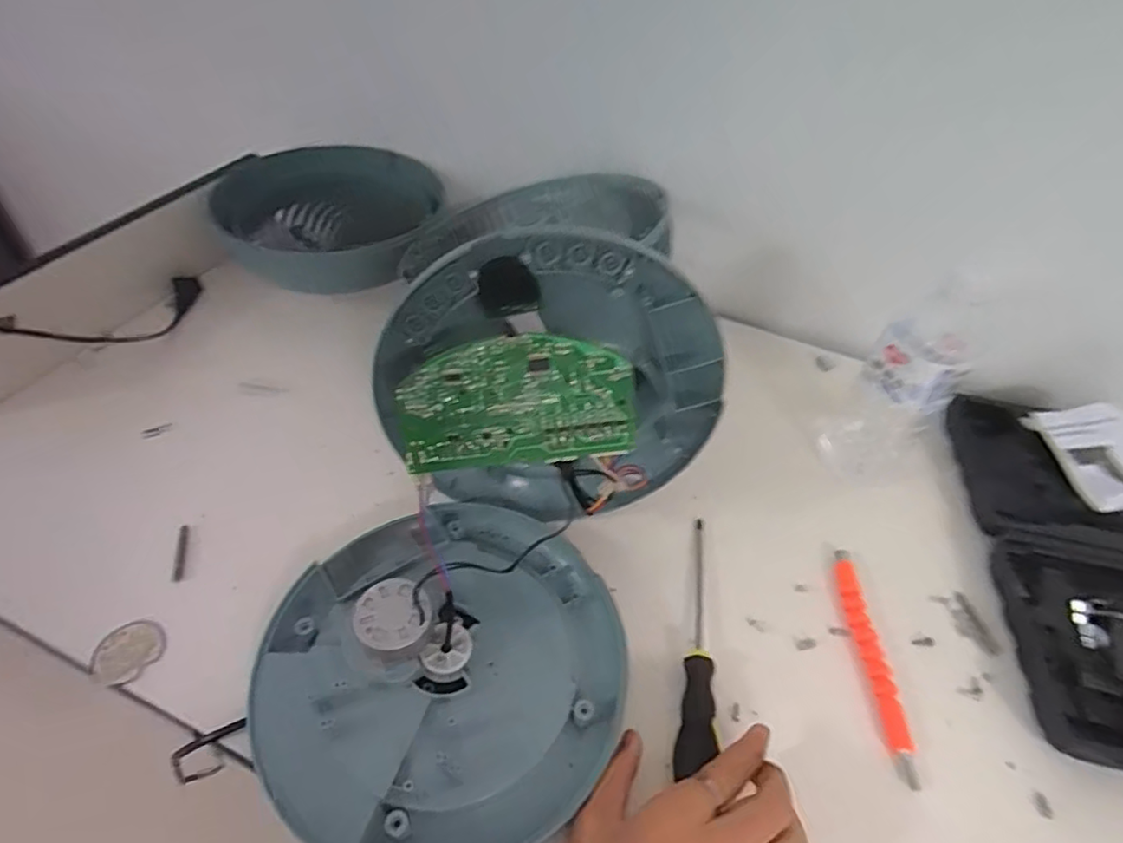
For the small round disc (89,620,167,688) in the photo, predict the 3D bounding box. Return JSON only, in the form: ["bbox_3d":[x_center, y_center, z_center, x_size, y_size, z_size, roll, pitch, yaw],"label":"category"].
[{"bbox_3d":[-0.301,0.163,0.421,0.039,0.012,0.046,34,52,23],"label":"small round disc"}]

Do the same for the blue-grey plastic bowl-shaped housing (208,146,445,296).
[{"bbox_3d":[-0.280,-0.250,0.749,0.248,0.090,0.248,3,47,-3],"label":"blue-grey plastic bowl-shaped housing"}]

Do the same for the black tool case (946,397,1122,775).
[{"bbox_3d":[0.464,0.125,0.499,0.222,0.037,0.334,15,47,8],"label":"black tool case"}]

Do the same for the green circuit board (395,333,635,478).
[{"bbox_3d":[-0.027,-0.011,0.376,0.143,0.081,0.006,-5,20,-6],"label":"green circuit board"}]

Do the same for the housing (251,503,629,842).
[{"bbox_3d":[-0.074,0.152,0.404,0.232,0.051,0.232,3,47,-3],"label":"housing"}]

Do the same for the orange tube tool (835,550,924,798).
[{"bbox_3d":[0.230,0.173,0.449,0.016,0.014,0.170,3,47,-4],"label":"orange tube tool"}]

